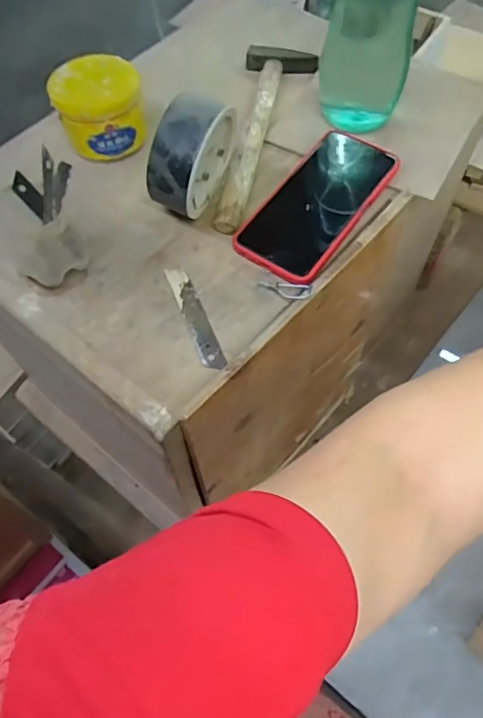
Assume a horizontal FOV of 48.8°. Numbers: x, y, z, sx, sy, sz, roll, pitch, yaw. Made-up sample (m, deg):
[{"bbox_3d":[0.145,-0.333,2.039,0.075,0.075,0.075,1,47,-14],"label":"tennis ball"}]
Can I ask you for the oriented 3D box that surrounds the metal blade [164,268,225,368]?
[{"bbox_3d":[-0.038,-0.034,0.431,0.018,0.004,0.099,-20,65,-10],"label":"metal blade"}]

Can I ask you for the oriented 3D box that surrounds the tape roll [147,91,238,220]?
[{"bbox_3d":[-0.036,-0.171,0.445,0.040,0.086,0.095,25,66,15],"label":"tape roll"}]

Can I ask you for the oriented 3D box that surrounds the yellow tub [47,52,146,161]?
[{"bbox_3d":[-0.132,-0.235,0.500,0.076,0.067,0.071,-1,62,2],"label":"yellow tub"}]

